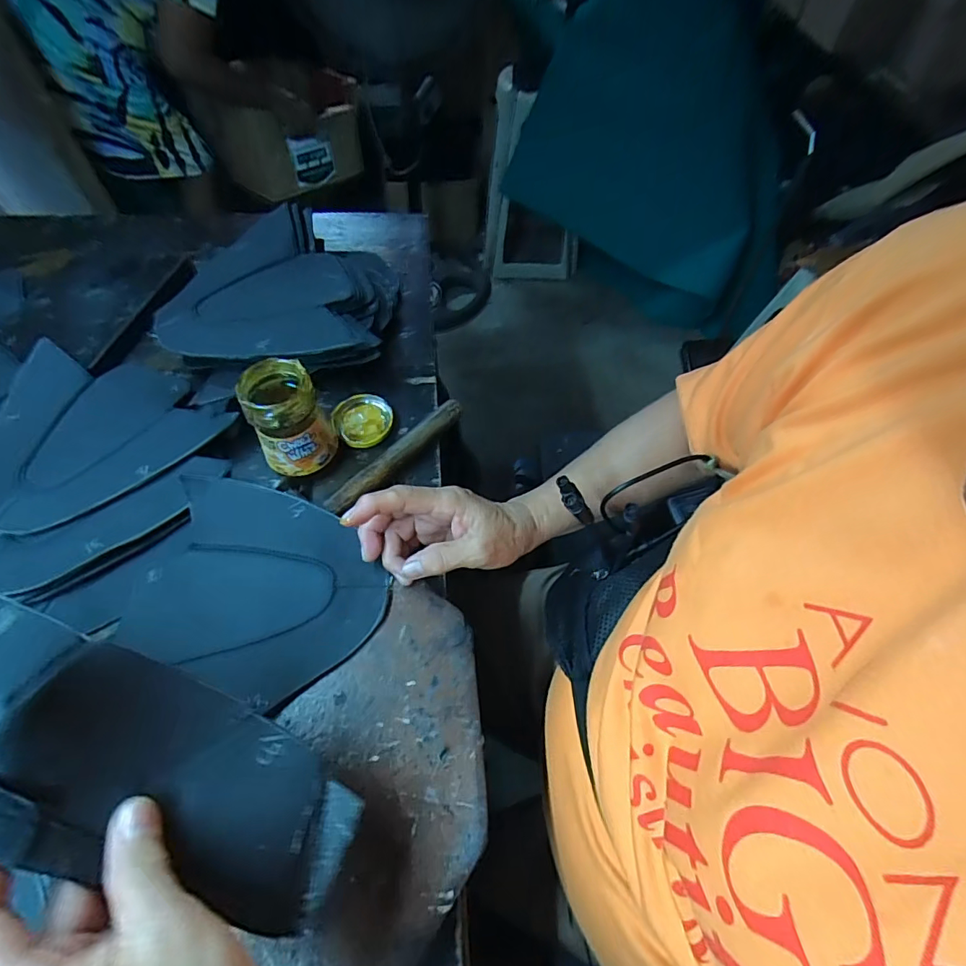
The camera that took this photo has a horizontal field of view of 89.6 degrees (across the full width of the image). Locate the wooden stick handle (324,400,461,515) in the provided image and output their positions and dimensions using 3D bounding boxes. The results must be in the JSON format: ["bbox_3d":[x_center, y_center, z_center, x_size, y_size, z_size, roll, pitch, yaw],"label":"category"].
[{"bbox_3d":[-0.078,-0.027,0.449,0.019,0.013,0.159,37,62,18],"label":"wooden stick handle"}]

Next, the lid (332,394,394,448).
[{"bbox_3d":[-0.120,-0.063,0.488,0.057,0.016,0.056,2,57,-3],"label":"lid"}]

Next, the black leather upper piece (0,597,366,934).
[{"bbox_3d":[-0.204,0.120,0.234,0.295,0.073,0.082,27,58,-7],"label":"black leather upper piece"}]

